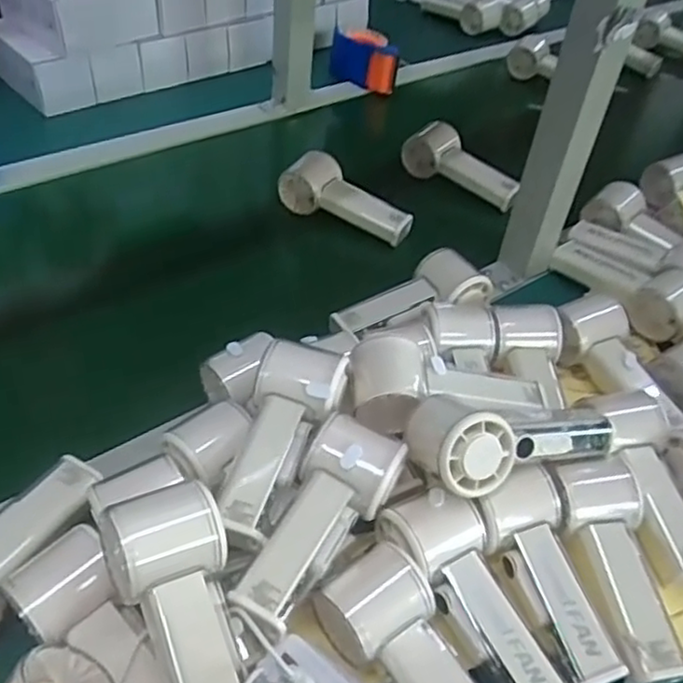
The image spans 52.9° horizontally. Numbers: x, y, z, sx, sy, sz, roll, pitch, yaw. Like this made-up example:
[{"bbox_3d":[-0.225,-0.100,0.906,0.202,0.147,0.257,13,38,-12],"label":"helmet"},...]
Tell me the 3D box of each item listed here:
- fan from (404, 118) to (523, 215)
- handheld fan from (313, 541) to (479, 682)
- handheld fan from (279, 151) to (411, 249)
[{"bbox_3d":[0.143,-0.212,0.841,0.059,0.049,0.141,-26,53,-31],"label":"fan"},{"bbox_3d":[0.048,0.199,0.411,0.057,0.045,0.148,-25,64,-30],"label":"handheld fan"},{"bbox_3d":[0.005,-0.157,0.764,0.148,0.047,0.067,36,50,27],"label":"handheld fan"}]

